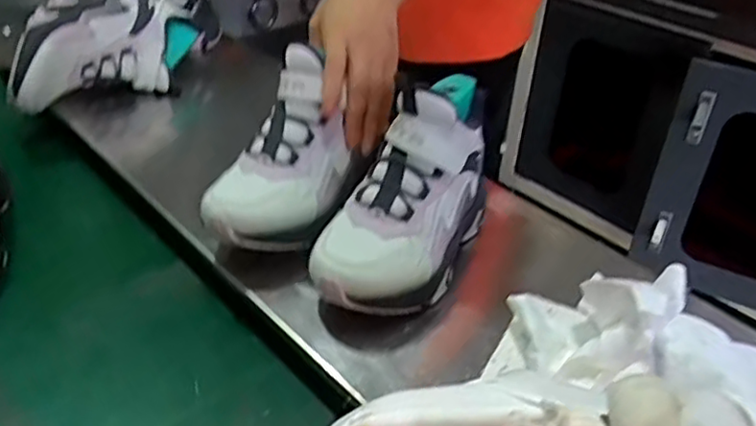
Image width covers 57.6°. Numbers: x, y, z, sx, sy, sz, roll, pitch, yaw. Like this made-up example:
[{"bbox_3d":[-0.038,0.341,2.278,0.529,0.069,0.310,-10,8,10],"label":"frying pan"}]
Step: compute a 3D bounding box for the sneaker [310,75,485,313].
[{"bbox_3d":[0.024,-0.015,0.550,0.091,0.145,0.206,18,36,20],"label":"sneaker"}]

